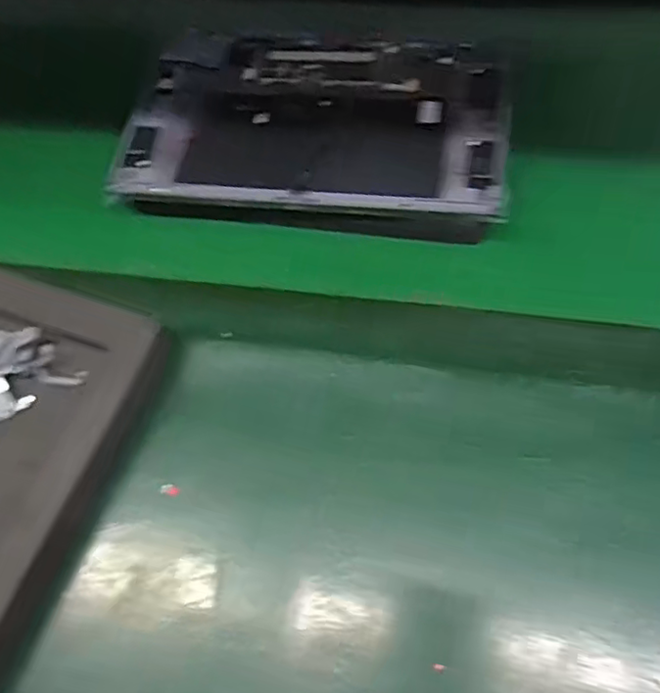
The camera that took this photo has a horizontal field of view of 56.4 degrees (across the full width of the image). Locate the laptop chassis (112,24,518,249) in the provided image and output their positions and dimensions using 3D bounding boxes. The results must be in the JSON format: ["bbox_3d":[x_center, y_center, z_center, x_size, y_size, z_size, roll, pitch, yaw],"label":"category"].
[{"bbox_3d":[-0.011,-0.158,0.422,0.254,0.017,0.170,7,67,6],"label":"laptop chassis"}]

